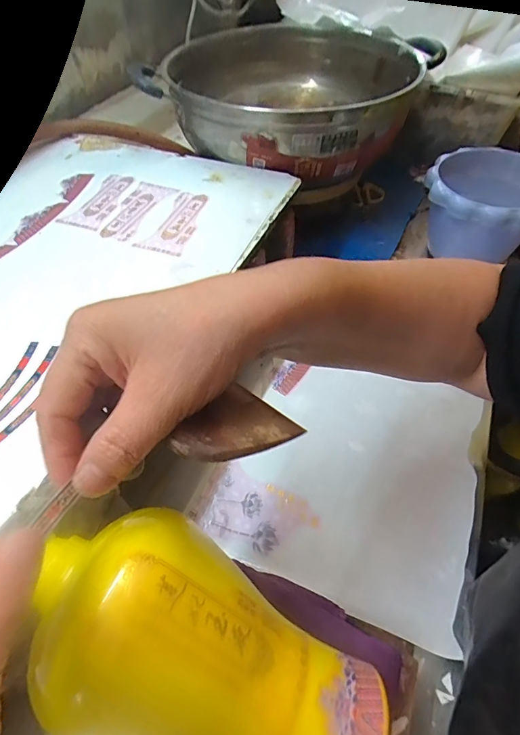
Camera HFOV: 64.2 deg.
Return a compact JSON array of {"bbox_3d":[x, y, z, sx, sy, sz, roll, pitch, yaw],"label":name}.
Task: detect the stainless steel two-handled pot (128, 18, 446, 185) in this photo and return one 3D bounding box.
[{"bbox_3d":[0.050,-0.382,0.559,0.295,0.075,0.342,23,55,15],"label":"stainless steel two-handled pot"}]

